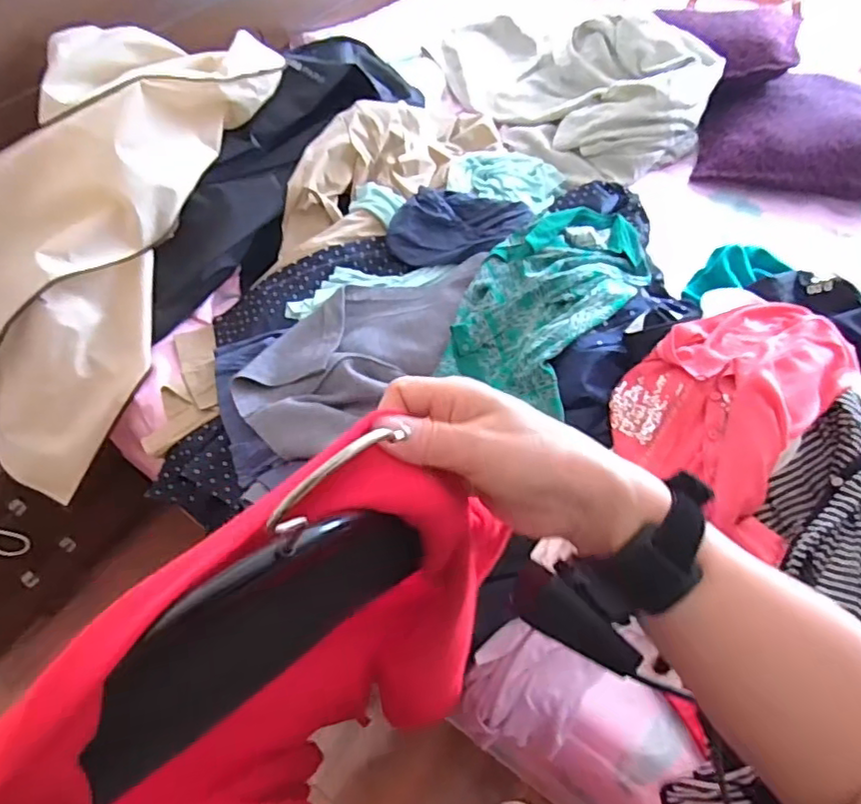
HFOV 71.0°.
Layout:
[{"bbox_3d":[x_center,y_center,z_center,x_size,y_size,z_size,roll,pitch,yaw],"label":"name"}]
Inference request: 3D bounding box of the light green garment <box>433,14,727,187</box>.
[{"bbox_3d":[0.310,-0.780,1.384,0.390,0.166,0.645,-25,58,-16],"label":"light green garment"}]

